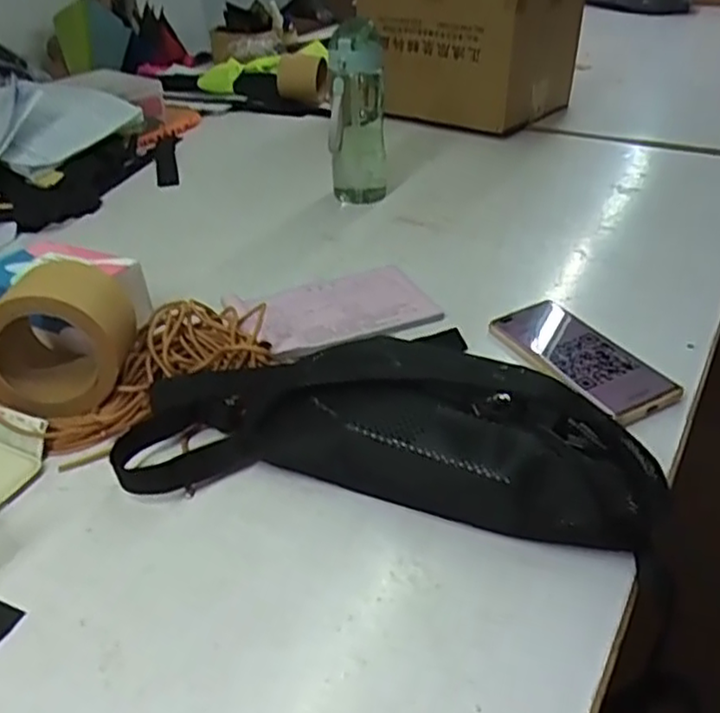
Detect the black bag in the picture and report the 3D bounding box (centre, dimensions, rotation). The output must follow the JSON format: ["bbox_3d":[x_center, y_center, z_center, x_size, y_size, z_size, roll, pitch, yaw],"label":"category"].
[{"bbox_3d":[0.018,0.039,0.486,0.369,0.074,0.156,5,37,9],"label":"black bag"}]

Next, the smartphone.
[{"bbox_3d":[0.188,-0.002,0.589,0.076,0.015,0.169,-19,37,-19],"label":"smartphone"}]

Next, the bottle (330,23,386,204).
[{"bbox_3d":[-0.002,-0.302,0.863,0.067,0.223,0.077,2,35,4],"label":"bottle"}]

